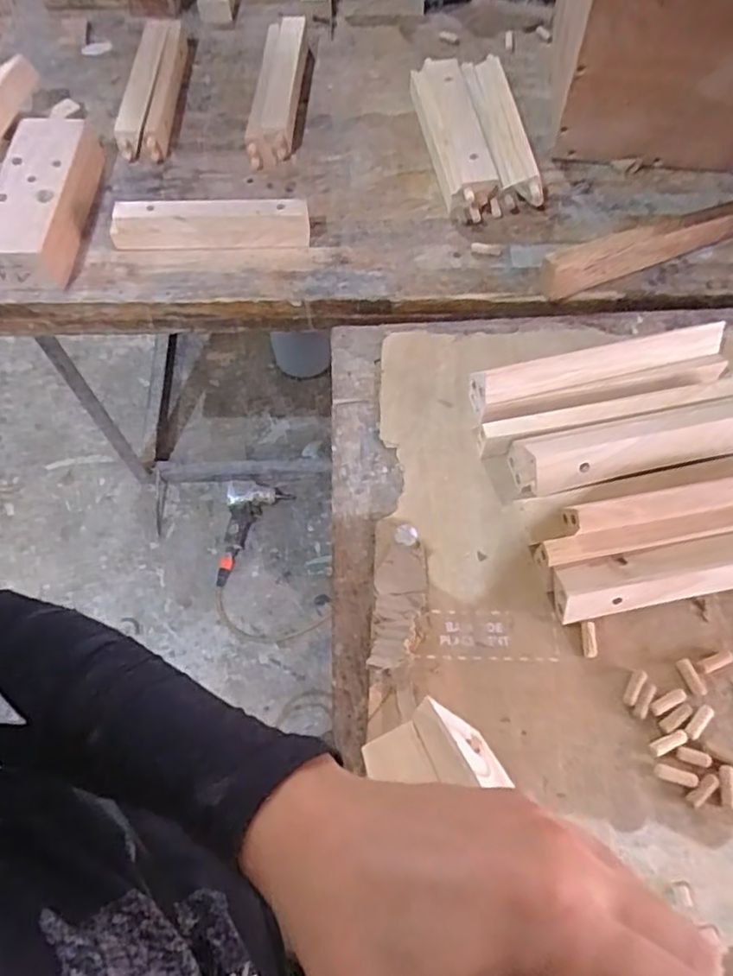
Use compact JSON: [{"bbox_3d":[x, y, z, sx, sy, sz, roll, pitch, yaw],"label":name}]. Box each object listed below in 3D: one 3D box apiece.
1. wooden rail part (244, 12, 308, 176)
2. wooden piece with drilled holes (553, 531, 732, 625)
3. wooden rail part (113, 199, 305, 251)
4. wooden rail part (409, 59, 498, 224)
[{"bbox_3d":[-0.119,-0.549,0.875,0.060,0.061,0.271,2,63,1],"label":"wooden rail part"},{"bbox_3d":[0.285,0.070,0.559,0.250,0.040,0.044,-10,63,-5],"label":"wooden piece with drilled holes"},{"bbox_3d":[-0.183,-0.312,0.760,0.225,0.049,0.033,-2,63,-1],"label":"wooden rail part"},{"bbox_3d":[0.107,-0.459,0.835,0.063,0.048,0.270,-8,63,-4],"label":"wooden rail part"}]

